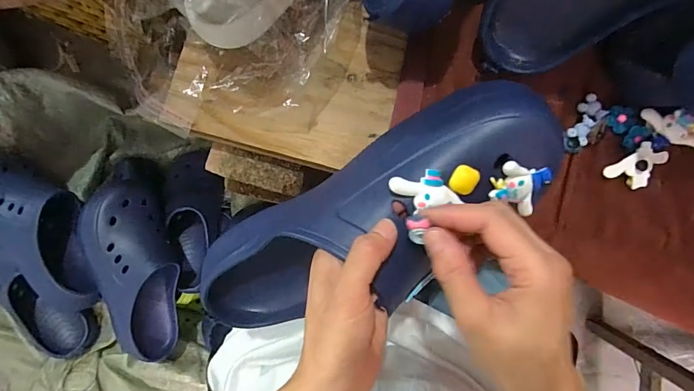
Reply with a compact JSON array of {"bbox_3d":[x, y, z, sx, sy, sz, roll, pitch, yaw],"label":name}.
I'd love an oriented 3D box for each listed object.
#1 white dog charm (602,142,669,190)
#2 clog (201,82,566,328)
[{"bbox_3d":[0.260,-0.025,0.353,0.057,0.013,0.033,-36,86,0],"label":"white dog charm"},{"bbox_3d":[0.011,0.024,0.293,0.291,0.078,0.106,-31,85,17],"label":"clog"}]

